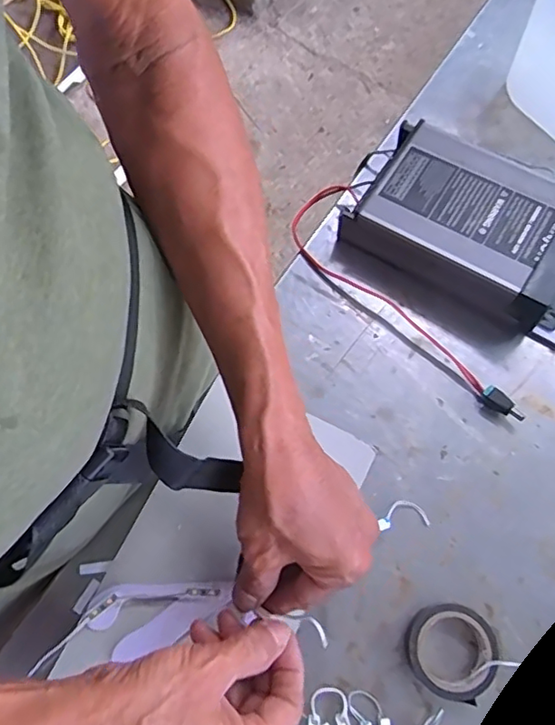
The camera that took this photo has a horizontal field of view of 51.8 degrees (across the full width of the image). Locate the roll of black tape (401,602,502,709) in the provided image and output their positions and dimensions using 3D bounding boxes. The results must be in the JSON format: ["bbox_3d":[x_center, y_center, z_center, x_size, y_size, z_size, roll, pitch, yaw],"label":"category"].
[{"bbox_3d":[0.116,0.193,0.382,0.057,0.023,0.055,-1,70,2],"label":"roll of black tape"}]

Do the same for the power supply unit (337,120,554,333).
[{"bbox_3d":[0.160,-0.109,0.467,0.182,0.055,0.106,30,75,13],"label":"power supply unit"}]

